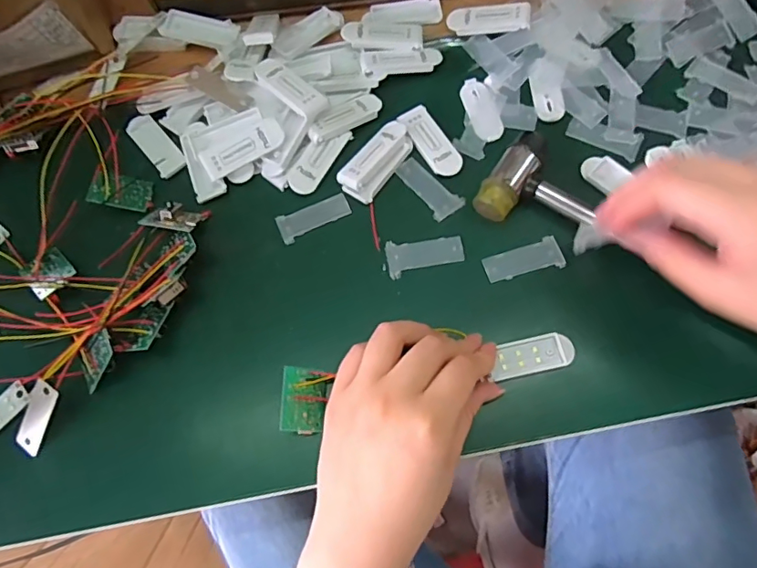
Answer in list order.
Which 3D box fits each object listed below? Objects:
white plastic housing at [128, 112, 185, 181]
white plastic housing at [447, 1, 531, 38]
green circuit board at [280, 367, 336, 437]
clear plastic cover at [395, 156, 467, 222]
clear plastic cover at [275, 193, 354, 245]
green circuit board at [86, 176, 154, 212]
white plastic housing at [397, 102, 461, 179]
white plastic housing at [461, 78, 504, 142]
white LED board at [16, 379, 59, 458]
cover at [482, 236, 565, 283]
[{"bbox_3d":[-0.153,-0.097,0.356,0.021,0.008,0.056,-38,78,-8],"label":"white plastic housing"},{"bbox_3d":[0.079,-0.189,0.370,0.057,0.009,0.021,2,76,14],"label":"white plastic housing"},{"bbox_3d":[-0.042,0.066,0.292,0.027,0.004,0.035,14,67,-28],"label":"green circuit board"},{"bbox_3d":[0.033,-0.063,0.339,0.021,0.004,0.048,-40,79,-9],"label":"clear plastic cover"},{"bbox_3d":[-0.042,-0.043,0.335,0.047,0.004,0.020,-23,77,-5],"label":"clear plastic cover"},{"bbox_3d":[-0.168,-0.060,0.337,0.036,0.004,0.023,9,65,-24],"label":"green circuit board"},{"bbox_3d":[0.036,-0.096,0.346,0.021,0.004,0.055,-31,77,-7],"label":"white plastic housing"},{"bbox_3d":[0.071,-0.120,0.355,0.021,0.004,0.050,-14,76,-3],"label":"white plastic housing"},{"bbox_3d":[-0.195,0.076,0.295,0.016,0.004,0.045,28,102,7],"label":"white LED board"},{"bbox_3d":[0.090,-0.015,0.321,0.047,0.006,0.020,-14,76,-3],"label":"cover"}]

